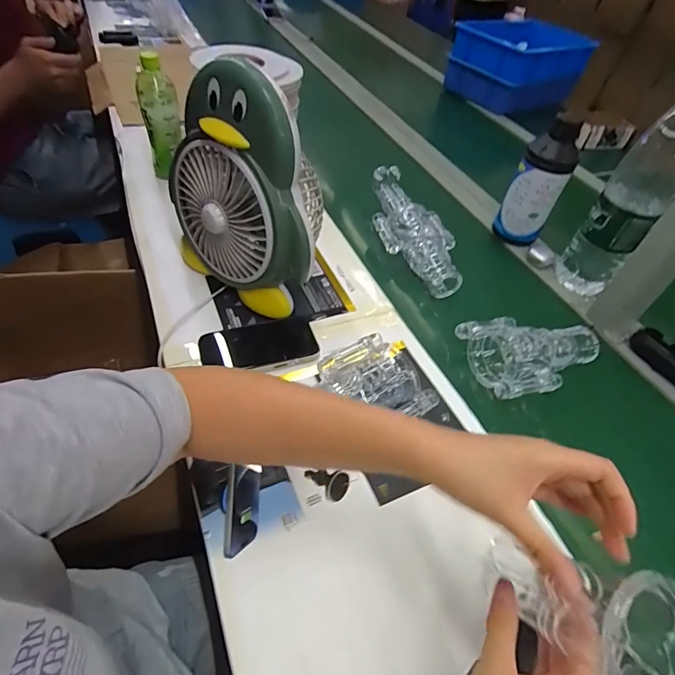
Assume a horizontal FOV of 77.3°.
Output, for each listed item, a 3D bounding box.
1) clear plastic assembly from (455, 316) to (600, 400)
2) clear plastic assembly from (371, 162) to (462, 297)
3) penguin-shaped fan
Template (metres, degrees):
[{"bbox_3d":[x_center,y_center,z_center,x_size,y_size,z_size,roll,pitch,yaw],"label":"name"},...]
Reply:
[{"bbox_3d":[0.276,0.022,0.594,0.188,0.067,0.123,-8,51,-14],"label":"clear plastic assembly"},{"bbox_3d":[0.135,-0.197,0.750,0.123,0.060,0.289,-8,51,-15],"label":"clear plastic assembly"},{"bbox_3d":[-0.119,-0.192,0.564,0.231,0.291,0.122,35,54,21],"label":"penguin-shaped fan"}]

